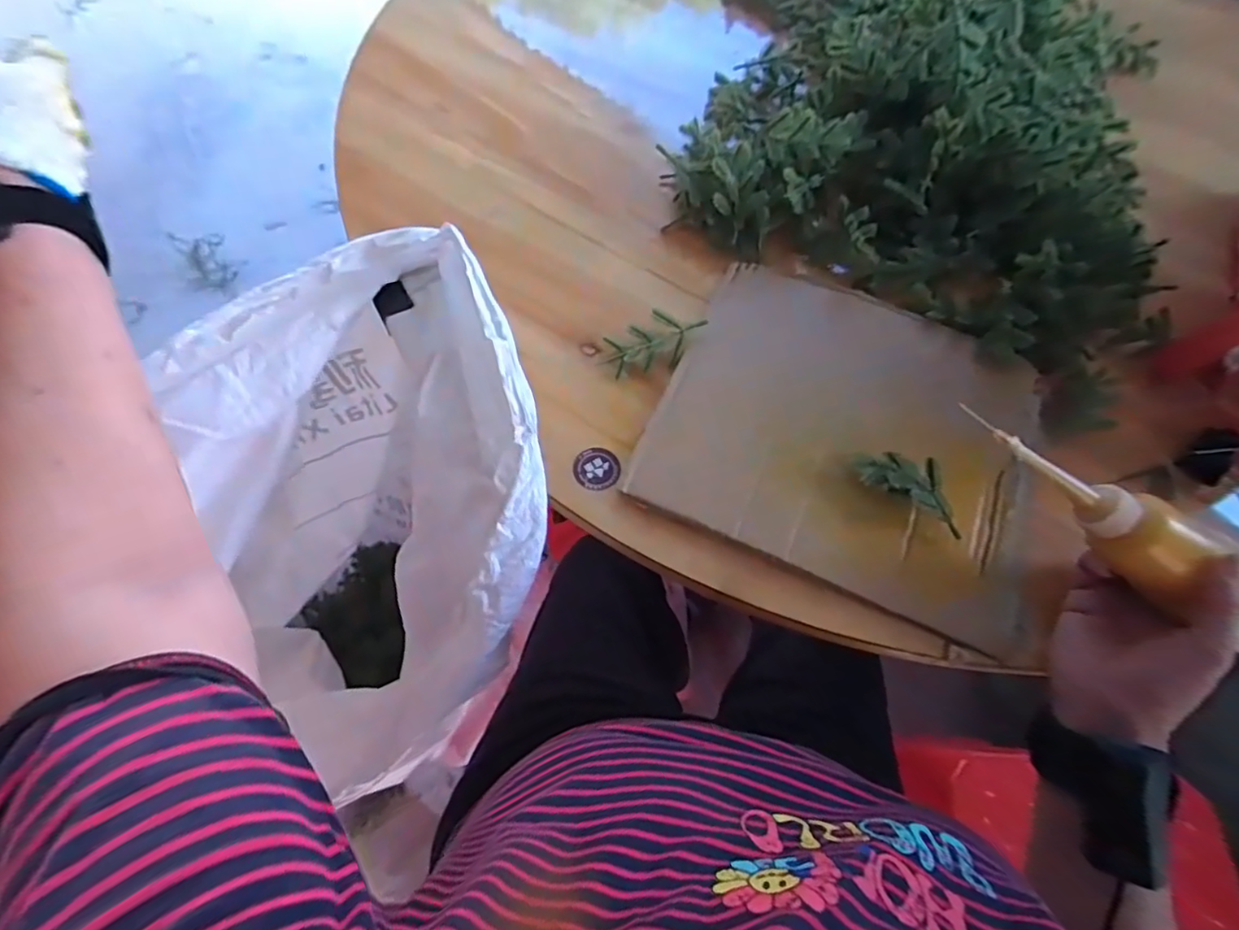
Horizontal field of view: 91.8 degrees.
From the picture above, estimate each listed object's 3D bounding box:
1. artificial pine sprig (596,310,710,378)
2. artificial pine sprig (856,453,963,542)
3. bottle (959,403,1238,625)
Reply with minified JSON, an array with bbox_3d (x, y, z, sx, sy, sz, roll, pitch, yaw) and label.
[{"bbox_3d":[0.028,-0.099,0.485,0.087,0.018,0.042,-30,68,-16],"label":"artificial pine sprig"},{"bbox_3d":[0.207,0.016,0.426,0.079,0.032,0.033,26,65,11],"label":"artificial pine sprig"},{"bbox_3d":[0.273,0.017,0.353,0.171,0.037,0.037,35,66,-6],"label":"bottle"}]

